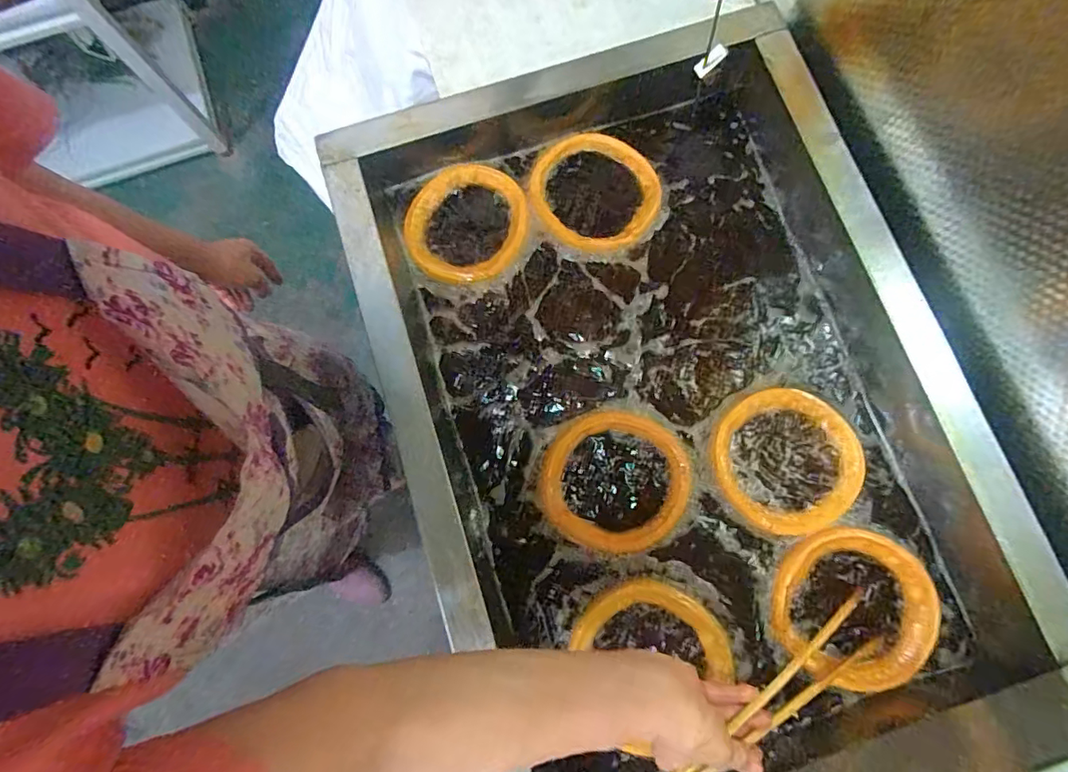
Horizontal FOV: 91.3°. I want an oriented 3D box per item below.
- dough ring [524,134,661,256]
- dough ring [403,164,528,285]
[{"bbox_3d":[0.076,-0.245,0.661,0.163,0.016,0.152,0,78,0],"label":"dough ring"},{"bbox_3d":[-0.084,-0.204,0.655,0.141,0.017,0.156,18,79,4],"label":"dough ring"}]

